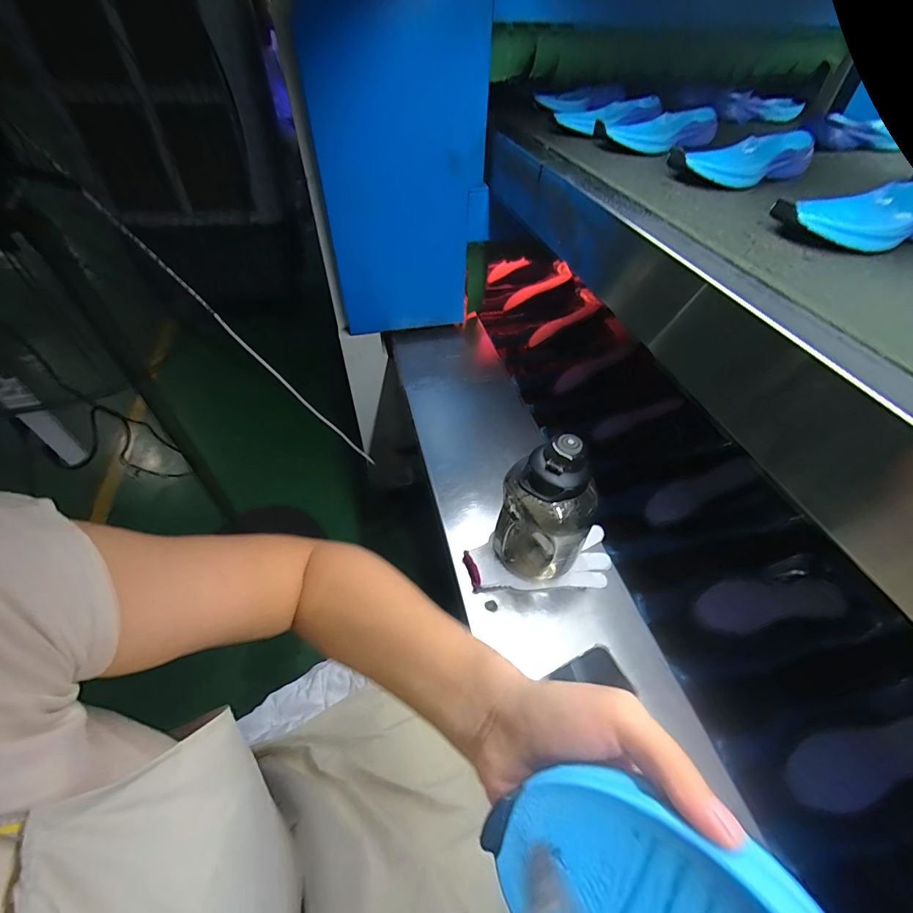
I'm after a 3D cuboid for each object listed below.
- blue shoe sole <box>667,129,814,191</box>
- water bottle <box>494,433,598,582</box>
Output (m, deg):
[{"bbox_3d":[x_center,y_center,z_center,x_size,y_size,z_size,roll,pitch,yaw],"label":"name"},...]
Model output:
[{"bbox_3d":[0.392,-0.407,0.571,0.211,0.031,0.077,-21,52,-18],"label":"blue shoe sole"},{"bbox_3d":[0.114,0.082,0.557,0.099,0.220,0.109,-36,60,-29],"label":"water bottle"}]

